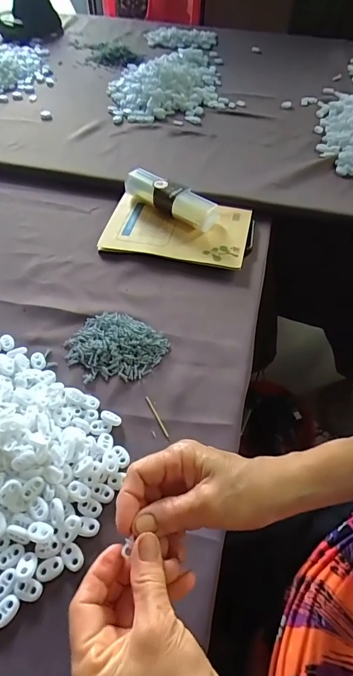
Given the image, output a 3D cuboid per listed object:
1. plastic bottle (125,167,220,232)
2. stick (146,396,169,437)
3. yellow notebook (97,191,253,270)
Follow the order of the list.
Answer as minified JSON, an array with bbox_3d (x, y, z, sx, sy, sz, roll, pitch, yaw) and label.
[{"bbox_3d":[-0.012,-0.210,0.583,0.160,0.041,0.046,28,58,20],"label":"plastic bottle"},{"bbox_3d":[-0.020,0.080,0.401,0.004,0.004,0.049,-23,56,-16],"label":"stick"},{"bbox_3d":[0.001,-0.160,0.572,0.205,0.018,0.126,10,54,8],"label":"yellow notebook"}]

